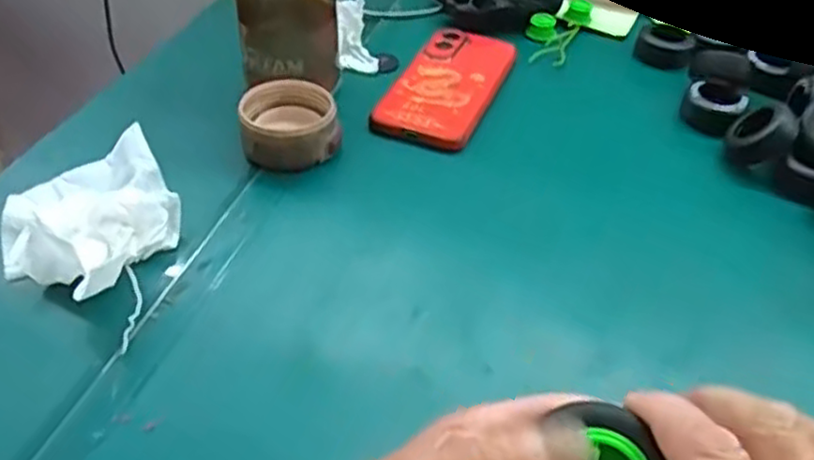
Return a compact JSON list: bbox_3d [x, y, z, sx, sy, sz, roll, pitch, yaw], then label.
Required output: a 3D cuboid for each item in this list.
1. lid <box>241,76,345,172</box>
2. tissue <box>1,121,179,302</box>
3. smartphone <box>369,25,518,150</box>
[{"bbox_3d":[-0.083,-0.073,0.521,0.069,0.042,0.059,-9,44,-12],"label":"lid"},{"bbox_3d":[-0.193,-0.013,0.449,0.106,0.035,0.115,21,46,19],"label":"tissue"},{"bbox_3d":[0.035,-0.121,0.593,0.077,0.010,0.160,18,45,15],"label":"smartphone"}]

